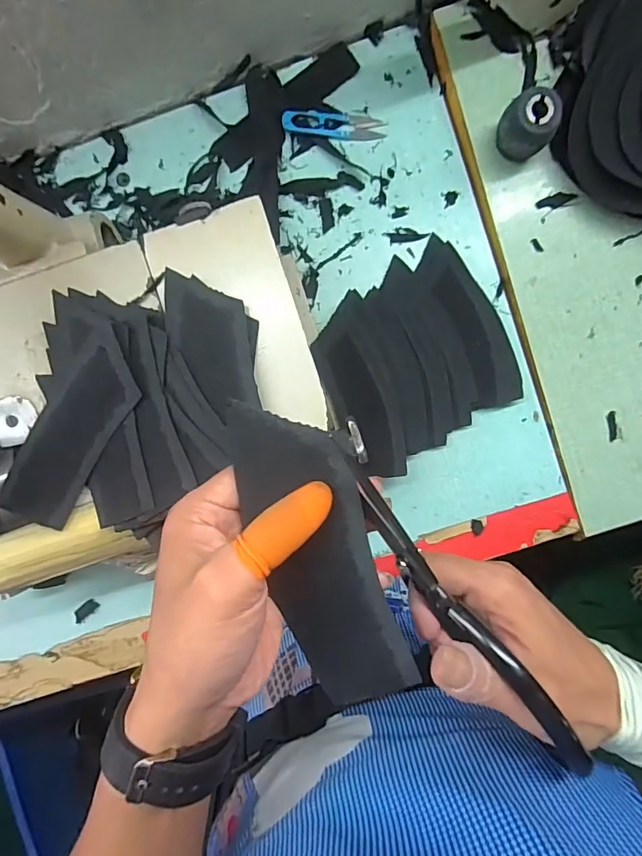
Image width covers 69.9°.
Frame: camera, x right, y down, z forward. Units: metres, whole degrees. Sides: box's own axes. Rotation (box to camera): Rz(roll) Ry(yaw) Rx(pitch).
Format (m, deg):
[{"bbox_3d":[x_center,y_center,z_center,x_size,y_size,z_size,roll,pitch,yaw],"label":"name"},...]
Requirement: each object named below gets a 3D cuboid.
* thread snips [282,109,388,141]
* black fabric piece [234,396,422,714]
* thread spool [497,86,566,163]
[{"bbox_3d":[0.013,-0.304,0.459,0.101,0.010,0.025,6,94,1],"label":"thread snips"},{"bbox_3d":[-0.001,0.062,0.217,0.054,0.009,0.156,-16,101,18],"label":"black fabric piece"},{"bbox_3d":[0.187,-0.273,0.417,0.045,0.051,0.046,0,94,1],"label":"thread spool"}]

